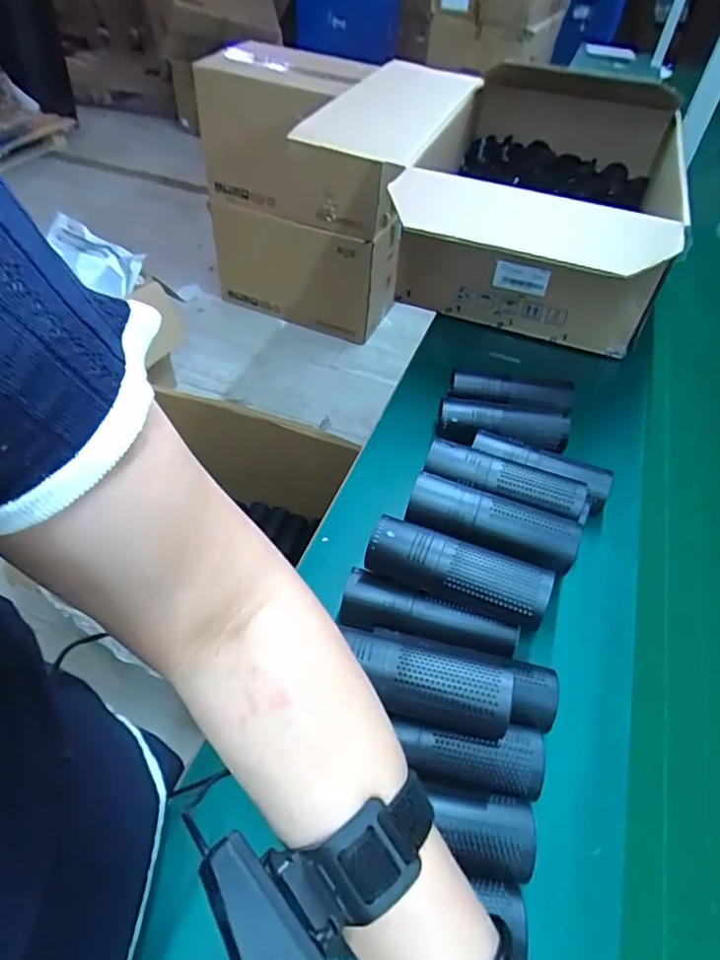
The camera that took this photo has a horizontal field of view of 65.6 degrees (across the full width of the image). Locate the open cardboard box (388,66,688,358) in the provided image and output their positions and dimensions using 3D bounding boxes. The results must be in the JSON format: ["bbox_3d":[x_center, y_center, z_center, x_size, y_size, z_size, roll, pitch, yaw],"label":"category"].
[{"bbox_3d":[0.346,-0.545,1.032,0.413,0.233,0.667,13,48,13],"label":"open cardboard box"}]

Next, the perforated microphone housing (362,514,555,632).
[{"bbox_3d":[0.087,0.082,0.505,0.161,0.042,0.045,17,49,16],"label":"perforated microphone housing"}]

